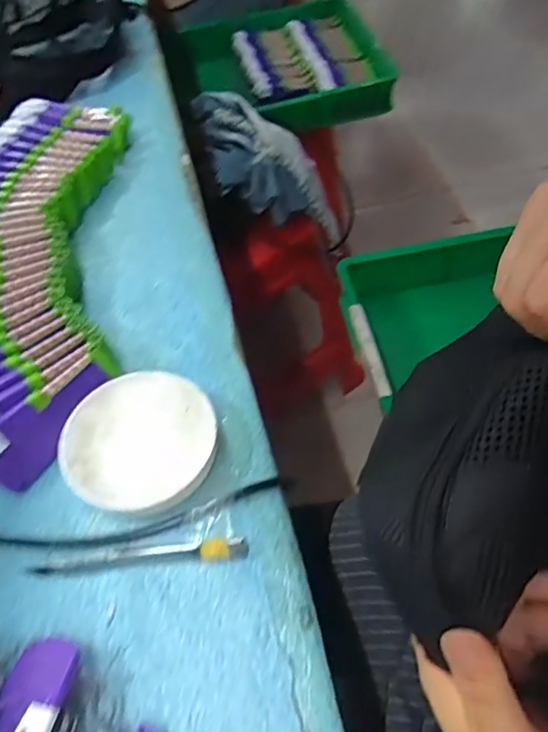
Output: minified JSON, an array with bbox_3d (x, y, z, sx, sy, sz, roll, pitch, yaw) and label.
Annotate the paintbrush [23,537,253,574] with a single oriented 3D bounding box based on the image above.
[{"bbox_3d":[-0.087,0.125,0.369,0.139,0.010,0.013,-7,56,1],"label":"paintbrush"}]

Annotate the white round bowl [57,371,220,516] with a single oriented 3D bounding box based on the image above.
[{"bbox_3d":[-0.096,0.055,0.407,0.107,0.030,0.097,5,57,8],"label":"white round bowl"}]

